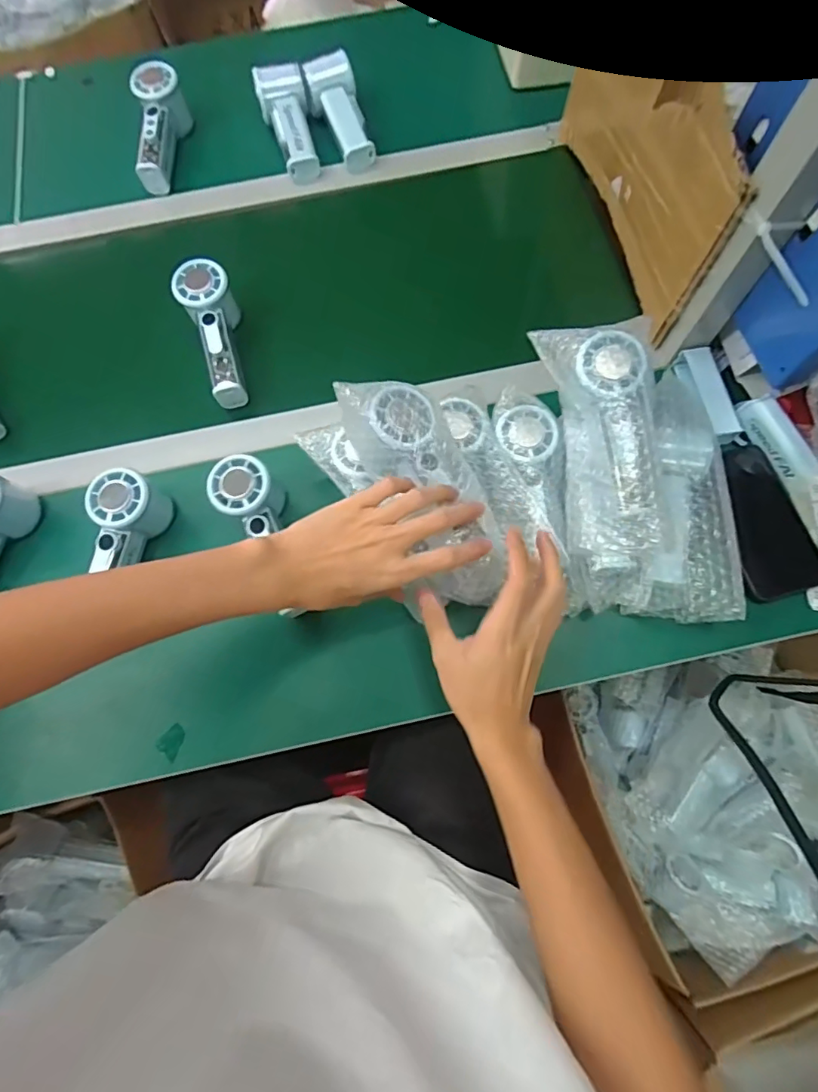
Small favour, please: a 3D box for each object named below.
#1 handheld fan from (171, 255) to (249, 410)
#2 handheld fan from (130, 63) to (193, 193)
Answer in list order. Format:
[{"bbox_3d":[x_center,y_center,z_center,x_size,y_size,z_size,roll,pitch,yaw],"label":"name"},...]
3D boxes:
[{"bbox_3d":[-0.209,-0.226,0.571,0.053,0.052,0.156,-14,86,-3],"label":"handheld fan"},{"bbox_3d":[-0.317,-0.524,0.663,0.052,0.061,0.159,4,87,3],"label":"handheld fan"}]

